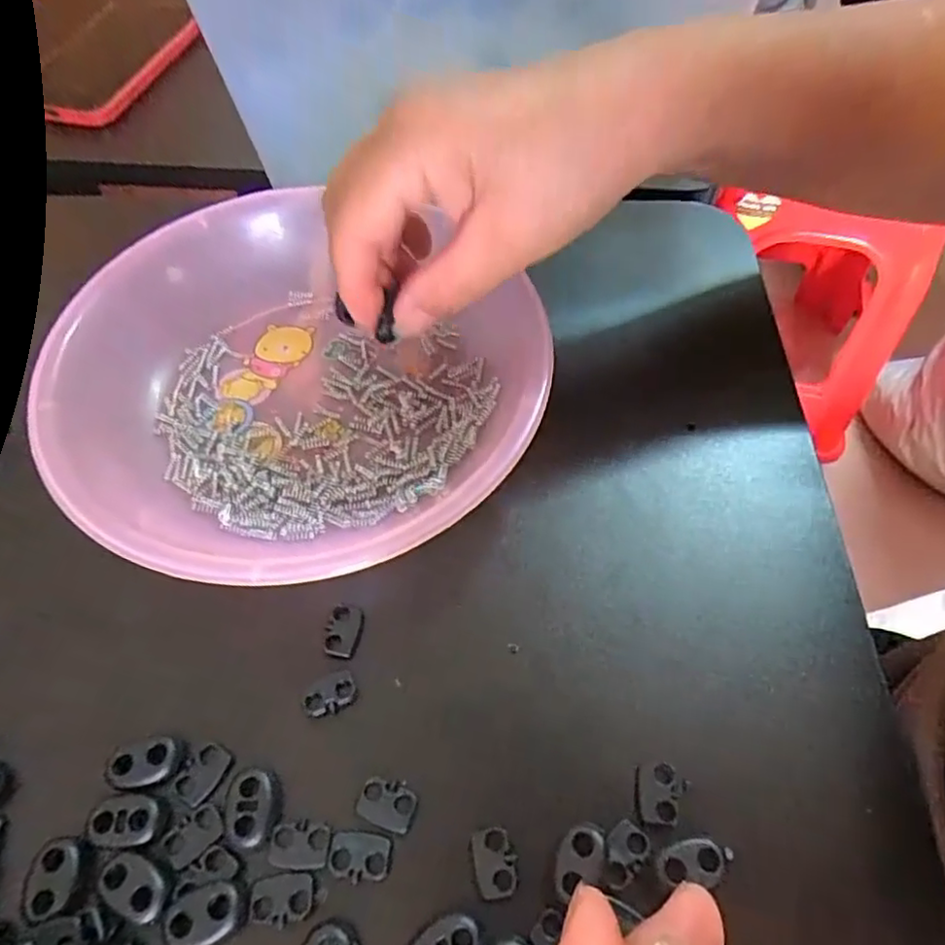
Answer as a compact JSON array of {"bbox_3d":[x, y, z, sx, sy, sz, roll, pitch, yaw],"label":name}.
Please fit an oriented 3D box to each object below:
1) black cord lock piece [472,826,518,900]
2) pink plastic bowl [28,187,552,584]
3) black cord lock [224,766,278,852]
[{"bbox_3d":[0.007,0.113,0.187,0.011,0.006,0.017,-10,58,-7],"label":"black cord lock piece"},{"bbox_3d":[-0.076,-0.039,0.266,0.202,0.043,0.178,34,64,20],"label":"pink plastic bowl"},{"bbox_3d":[-0.066,0.100,0.193,0.014,0.006,0.021,-5,58,-3],"label":"black cord lock"}]

